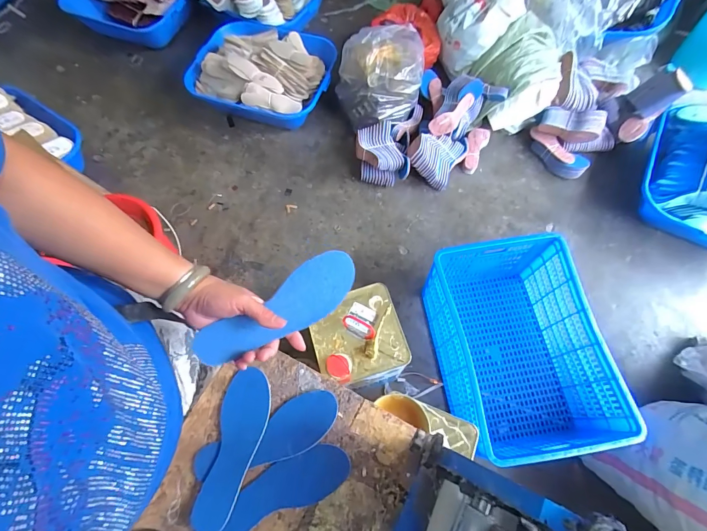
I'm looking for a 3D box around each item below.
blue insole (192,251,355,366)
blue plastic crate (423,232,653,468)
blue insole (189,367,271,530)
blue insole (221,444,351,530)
[{"bbox_3d":[-0.091,0.059,0.469,0.221,0.024,0.072,-31,105,-13],"label":"blue insole"},{"bbox_3d":[0.494,0.256,1.159,0.403,0.319,0.583,-8,67,-2],"label":"blue plastic crate"},{"bbox_3d":[-0.178,0.273,0.550,0.075,0.011,0.220,8,72,8],"label":"blue insole"},{"bbox_3d":[-0.113,0.333,0.532,0.222,0.012,0.067,-23,68,-9],"label":"blue insole"}]

